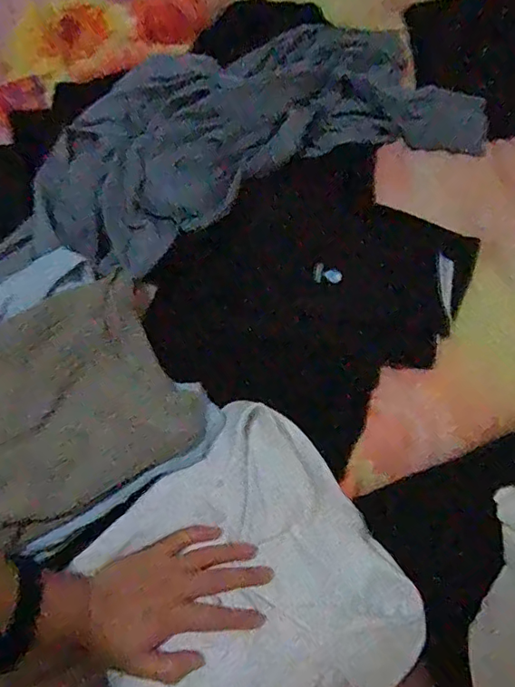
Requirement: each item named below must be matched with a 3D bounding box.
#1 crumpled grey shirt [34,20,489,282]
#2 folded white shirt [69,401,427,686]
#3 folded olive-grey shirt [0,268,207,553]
[{"bbox_3d":[0.009,-0.279,0.644,0.563,0.058,0.249,-23,70,-12],"label":"crumpled grey shirt"},{"bbox_3d":[-0.017,0.213,0.451,0.256,0.038,0.258,-30,72,-14],"label":"folded white shirt"},{"bbox_3d":[-0.186,0.058,0.498,0.220,0.045,0.200,-31,72,-14],"label":"folded olive-grey shirt"}]

